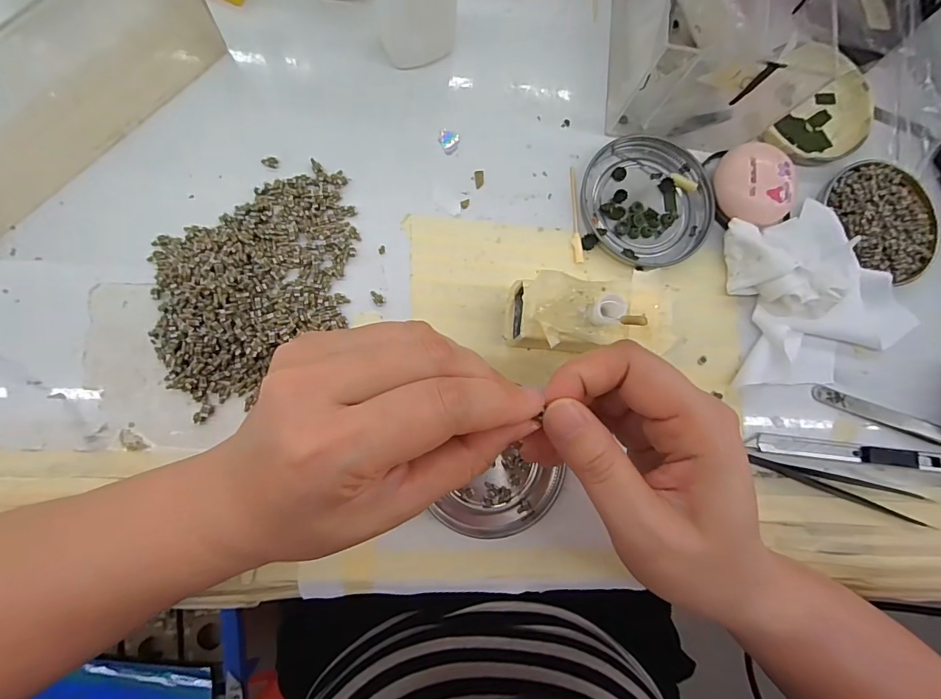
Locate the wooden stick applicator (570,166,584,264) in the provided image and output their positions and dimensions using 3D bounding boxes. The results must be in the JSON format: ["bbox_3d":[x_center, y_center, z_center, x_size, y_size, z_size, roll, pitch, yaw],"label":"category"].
[{"bbox_3d":[0.062,-0.080,0.265,0.006,0.004,0.059,-3,83,-6],"label":"wooden stick applicator"}]

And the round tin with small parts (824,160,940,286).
[{"bbox_3d":[0.256,-0.081,0.280,0.070,0.010,0.072,1,83,-6],"label":"round tin with small parts"}]

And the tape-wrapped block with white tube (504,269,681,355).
[{"bbox_3d":[0.062,-0.018,0.236,0.089,0.048,0.043,1,83,-6],"label":"tape-wrapped block with white tube"}]

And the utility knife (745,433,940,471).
[{"bbox_3d":[0.229,0.061,0.263,0.133,0.005,0.010,7,83,-5],"label":"utility knife"}]

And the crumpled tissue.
[{"bbox_3d":[0.213,-0.034,0.265,0.118,0.024,0.103,-2,83,-6],"label":"crumpled tissue"}]

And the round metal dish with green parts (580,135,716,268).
[{"bbox_3d":[0.106,-0.088,0.268,0.075,0.009,0.075,1,83,-6],"label":"round metal dish with green parts"}]

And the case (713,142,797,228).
[{"bbox_3d":[0.167,-0.095,0.267,0.043,0.022,0.043,1,83,-6],"label":"case"}]

